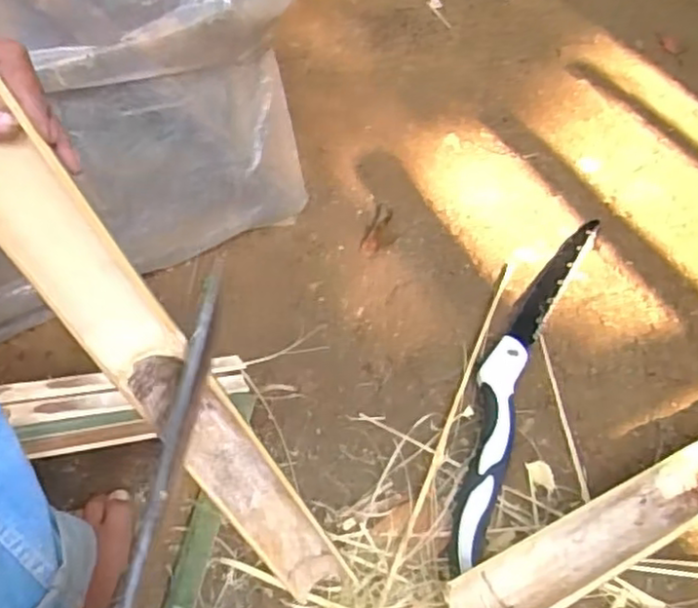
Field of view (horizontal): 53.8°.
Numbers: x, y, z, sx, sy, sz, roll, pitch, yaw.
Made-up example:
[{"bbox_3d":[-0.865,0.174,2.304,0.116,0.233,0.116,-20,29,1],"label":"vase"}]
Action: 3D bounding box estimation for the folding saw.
[{"bbox_3d":[0.205,0.059,0.819,0.063,0.030,0.558,20,51,17],"label":"folding saw"}]

